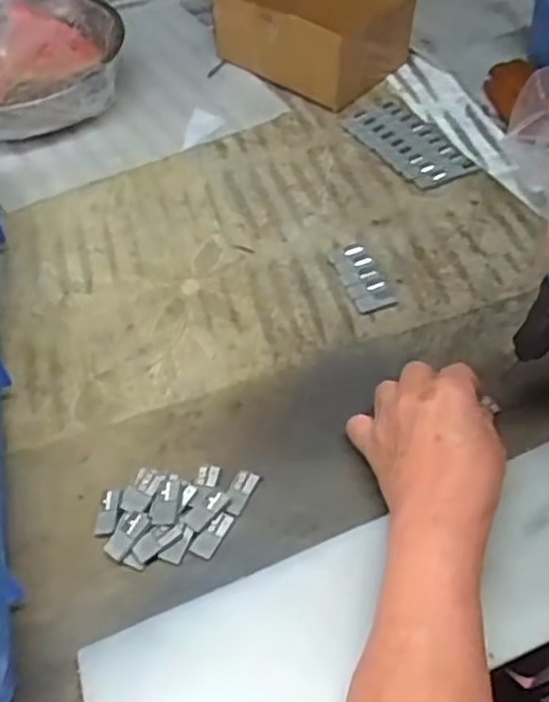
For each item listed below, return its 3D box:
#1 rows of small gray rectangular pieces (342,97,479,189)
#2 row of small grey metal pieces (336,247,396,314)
[{"bbox_3d":[0.111,-0.174,0.610,0.052,0.007,0.119,-36,64,-14],"label":"rows of small gray rectangular pieces"},{"bbox_3d":[0.063,-0.053,0.529,0.025,0.009,0.062,-18,52,-11],"label":"row of small grey metal pieces"}]

